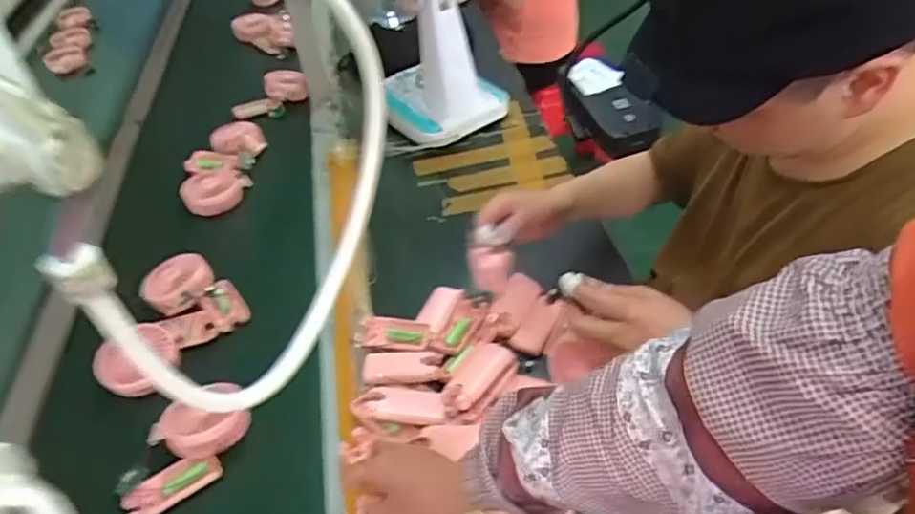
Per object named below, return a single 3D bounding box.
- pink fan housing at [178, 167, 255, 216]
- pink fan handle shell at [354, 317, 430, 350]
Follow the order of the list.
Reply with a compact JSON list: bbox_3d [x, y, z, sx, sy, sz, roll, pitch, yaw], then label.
[{"bbox_3d":[-0.421,-0.126,1.091,0.115,0.035,0.115,-3,44,3],"label":"pink fan housing"},{"bbox_3d":[-0.083,0.100,0.816,0.094,0.015,0.045,4,45,11],"label":"pink fan handle shell"}]

